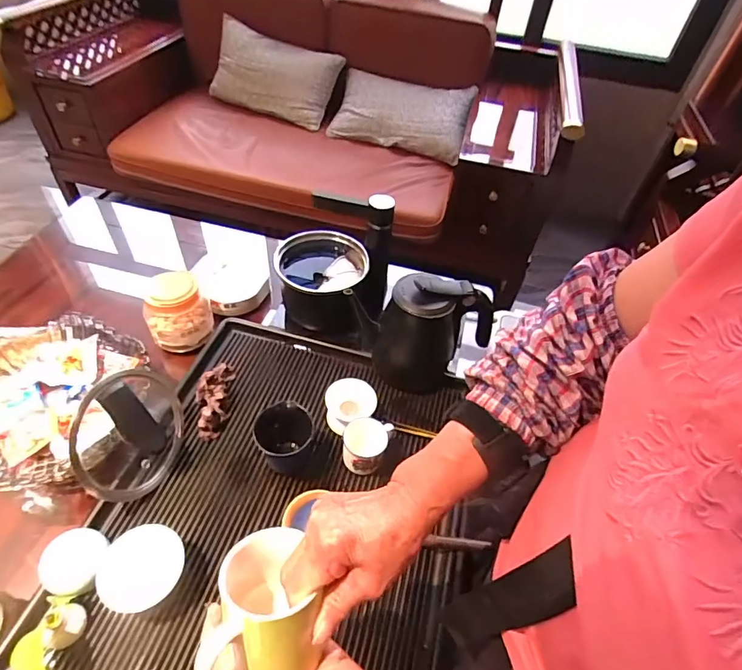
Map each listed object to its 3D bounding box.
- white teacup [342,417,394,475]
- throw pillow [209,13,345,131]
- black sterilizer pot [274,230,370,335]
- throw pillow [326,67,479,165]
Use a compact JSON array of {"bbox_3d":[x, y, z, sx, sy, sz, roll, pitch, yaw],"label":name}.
[{"bbox_3d":[-0.009,0.165,0.676,0.064,0.053,0.065,3,48,-3],"label":"white teacup"},{"bbox_3d":[-0.339,-0.888,1.587,0.418,0.157,0.265,22,88,-5],"label":"throw pillow"},{"bbox_3d":[-0.092,-0.098,0.858,0.150,0.140,0.166,-11,51,-15],"label":"black sterilizer pot"},{"bbox_3d":[0.106,-0.755,1.580,0.451,0.110,0.263,14,81,7],"label":"throw pillow"}]

